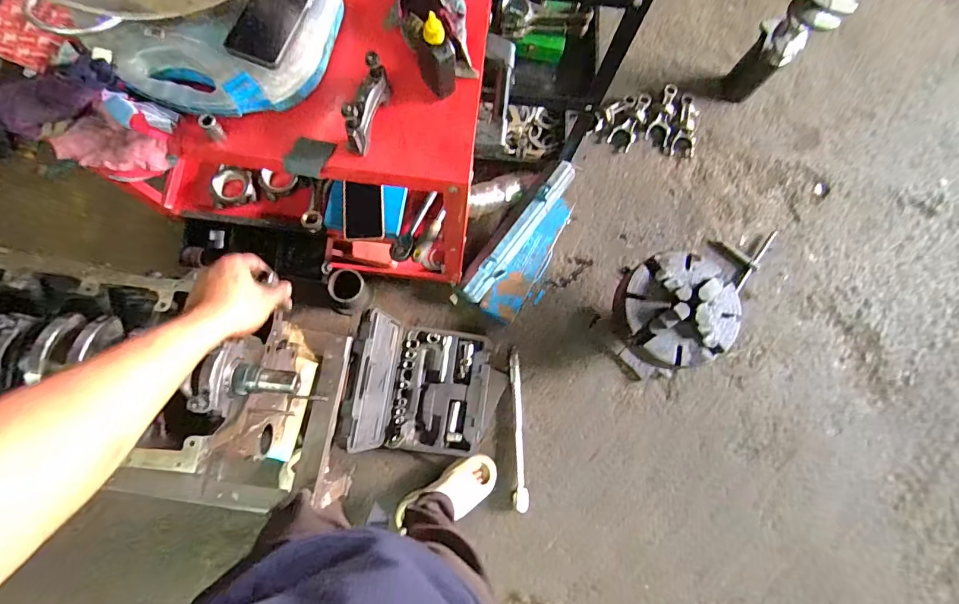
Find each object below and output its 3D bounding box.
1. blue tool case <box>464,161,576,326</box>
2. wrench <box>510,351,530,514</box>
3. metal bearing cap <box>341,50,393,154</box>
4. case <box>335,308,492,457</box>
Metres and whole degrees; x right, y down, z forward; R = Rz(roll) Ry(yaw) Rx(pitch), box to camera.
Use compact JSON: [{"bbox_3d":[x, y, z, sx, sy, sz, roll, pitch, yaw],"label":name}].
[{"bbox_3d":[0.145,-0.164,1.330,0.161,0.161,0.457,35,78,4],"label":"blue tool case"},{"bbox_3d":[0.110,0.360,1.282,0.039,0.029,0.428,0,78,-3],"label":"wrench"},{"bbox_3d":[-0.160,-0.281,0.650,0.027,0.084,0.118,21,78,1],"label":"metal bearing cap"},{"bbox_3d":[-0.128,0.228,1.151,0.340,0.298,0.350,9,78,-1],"label":"case"}]

